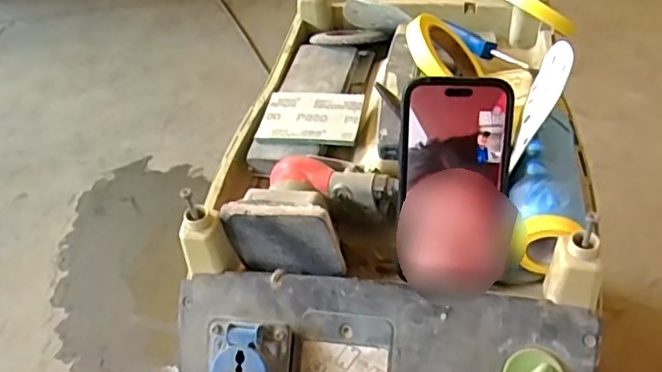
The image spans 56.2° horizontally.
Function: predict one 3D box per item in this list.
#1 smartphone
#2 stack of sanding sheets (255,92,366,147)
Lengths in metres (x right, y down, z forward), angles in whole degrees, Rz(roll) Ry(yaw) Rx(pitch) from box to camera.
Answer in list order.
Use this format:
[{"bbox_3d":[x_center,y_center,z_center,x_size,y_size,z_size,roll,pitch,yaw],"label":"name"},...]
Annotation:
[{"bbox_3d":[0.095,0.000,0.471,0.082,0.157,0.016,1,7,-5],"label":"smartphone"},{"bbox_3d":[-0.019,-0.069,0.629,0.099,0.012,0.073,4,44,10],"label":"stack of sanding sheets"}]

